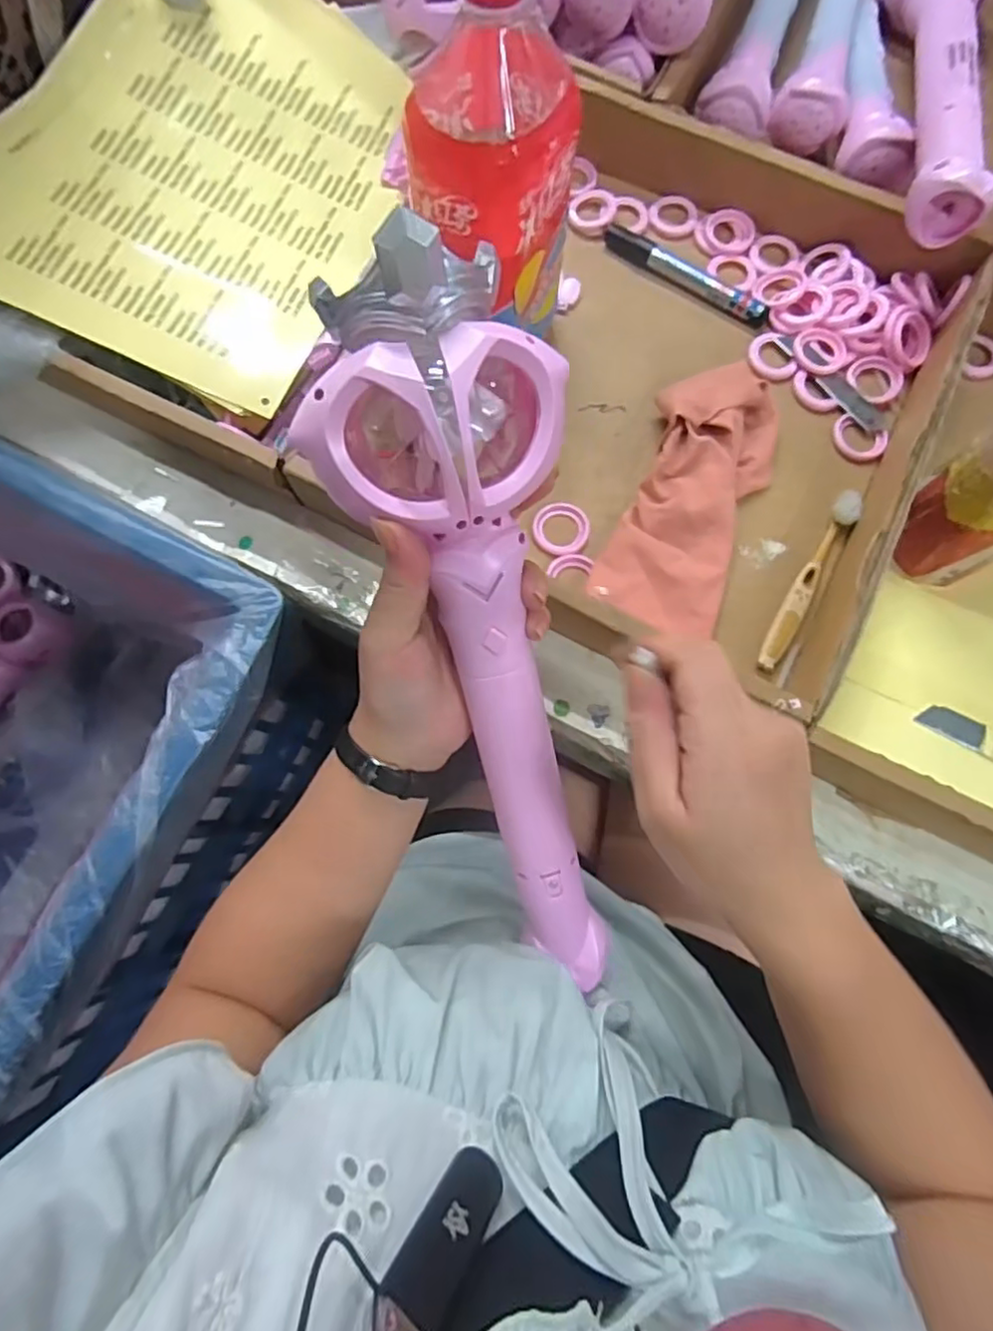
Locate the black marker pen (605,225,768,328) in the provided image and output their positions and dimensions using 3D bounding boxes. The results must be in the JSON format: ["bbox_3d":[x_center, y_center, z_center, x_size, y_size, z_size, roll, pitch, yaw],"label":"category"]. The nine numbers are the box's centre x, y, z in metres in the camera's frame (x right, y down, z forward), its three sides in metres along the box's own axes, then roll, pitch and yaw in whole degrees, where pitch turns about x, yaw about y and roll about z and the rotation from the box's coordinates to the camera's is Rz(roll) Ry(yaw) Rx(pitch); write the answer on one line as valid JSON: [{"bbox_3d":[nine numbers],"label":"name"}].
[{"bbox_3d":[0.139,-0.291,0.484,0.136,0.015,0.021,34,79,8],"label":"black marker pen"}]

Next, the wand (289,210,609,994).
[{"bbox_3d":[0.000,0.007,0.297,0.092,0.044,0.341,-12,116,0],"label":"wand"}]

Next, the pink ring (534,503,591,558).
[{"bbox_3d":[0.043,-0.091,0.434,0.037,0.004,0.037,0,77,1],"label":"pink ring"}]

